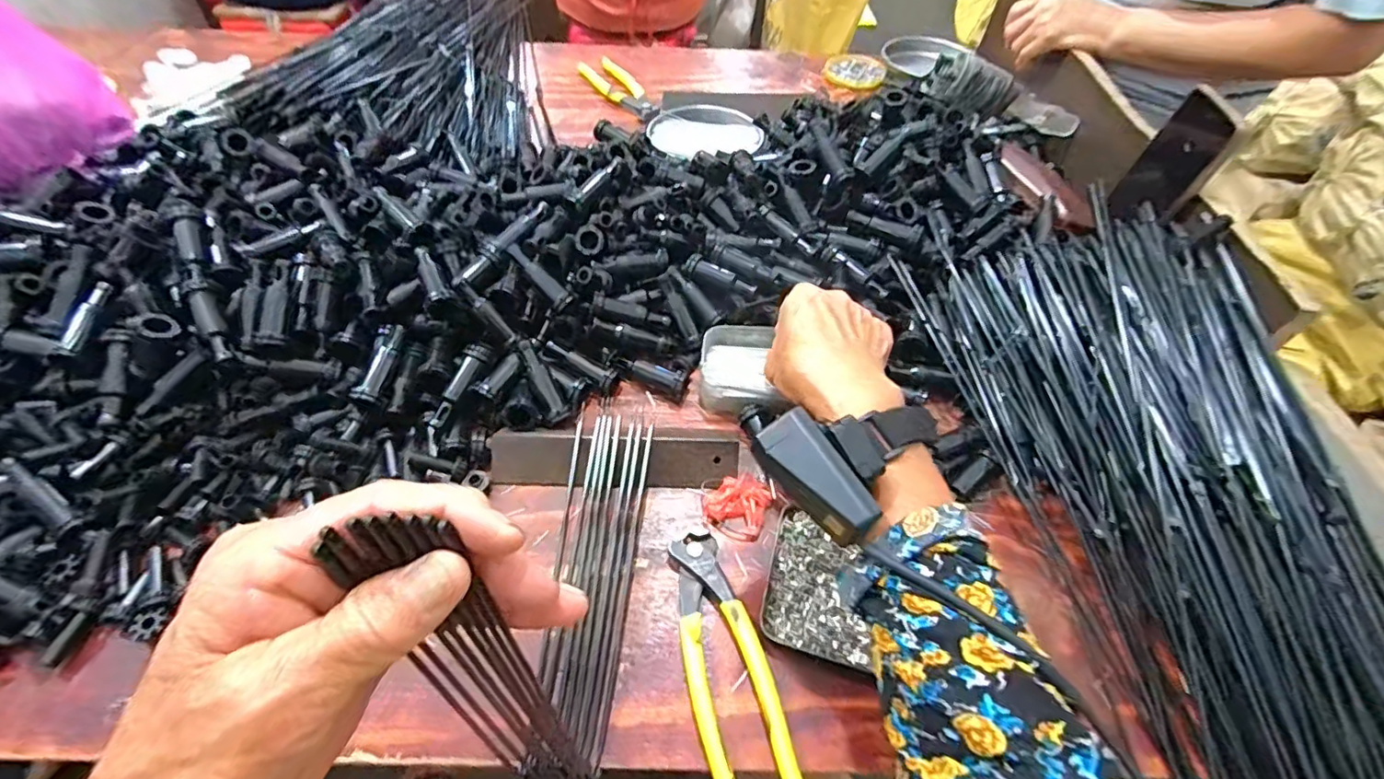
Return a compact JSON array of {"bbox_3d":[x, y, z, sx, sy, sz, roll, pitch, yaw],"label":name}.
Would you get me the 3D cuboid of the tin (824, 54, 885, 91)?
[{"bbox_3d":[0.232,-0.454,0.829,0.084,0.014,0.075,9,55,7],"label":"tin"}]

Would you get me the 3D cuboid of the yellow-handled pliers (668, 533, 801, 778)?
[{"bbox_3d":[0.020,0.164,0.345,0.047,0.015,0.160,-12,56,-9],"label":"yellow-handled pliers"}]

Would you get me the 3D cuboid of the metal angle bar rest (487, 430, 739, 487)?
[{"bbox_3d":[-0.056,0.050,0.421,0.177,0.024,0.040,3,55,2],"label":"metal angle bar rest"}]

